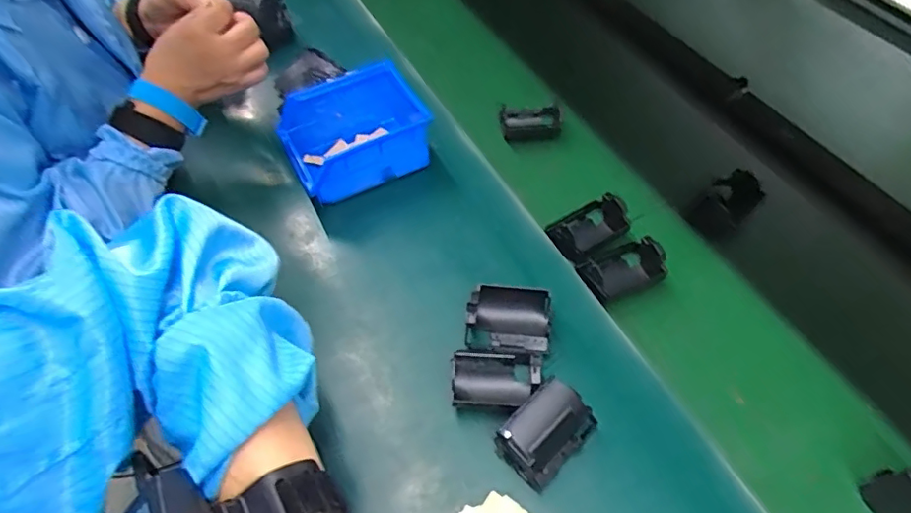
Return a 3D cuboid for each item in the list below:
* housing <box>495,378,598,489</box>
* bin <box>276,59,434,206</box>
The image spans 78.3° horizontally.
[{"bbox_3d":[0.068,0.130,0.416,0.068,0.042,0.045,-39,63,-25],"label":"housing"},{"bbox_3d":[-0.100,-0.127,0.593,0.150,0.077,0.106,-23,57,-16],"label":"bin"}]

